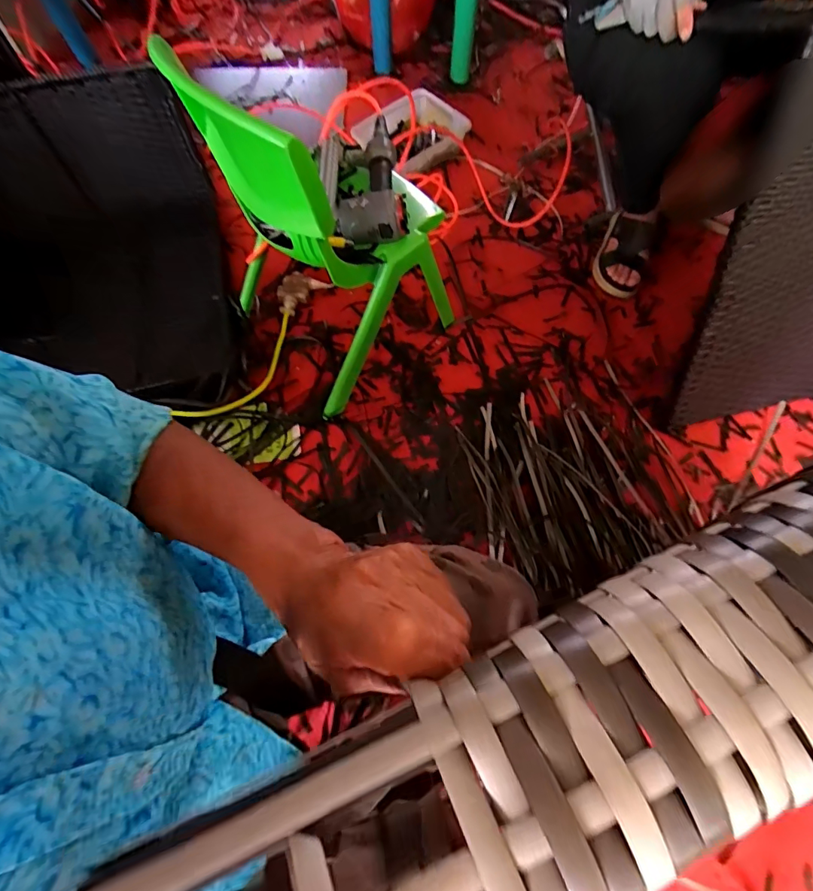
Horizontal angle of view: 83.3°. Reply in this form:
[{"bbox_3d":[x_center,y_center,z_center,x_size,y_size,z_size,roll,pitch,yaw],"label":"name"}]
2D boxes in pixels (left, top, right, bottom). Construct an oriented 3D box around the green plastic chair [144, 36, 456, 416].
[{"bbox_3d":[-0.126,-0.383,0.794,0.325,0.525,0.332,-35,71,-15],"label":"green plastic chair"}]

